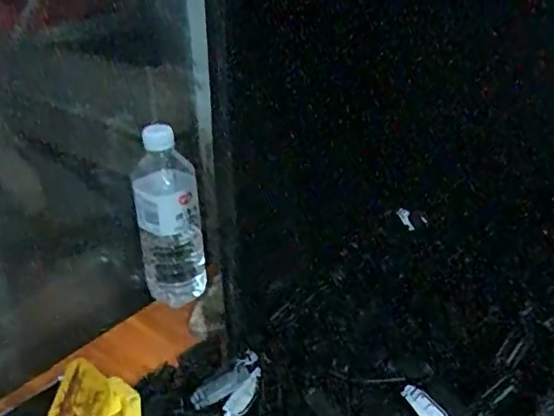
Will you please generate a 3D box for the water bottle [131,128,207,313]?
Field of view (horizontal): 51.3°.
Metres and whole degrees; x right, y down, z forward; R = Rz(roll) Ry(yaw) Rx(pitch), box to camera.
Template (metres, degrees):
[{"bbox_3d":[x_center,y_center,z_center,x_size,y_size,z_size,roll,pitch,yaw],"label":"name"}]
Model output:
[{"bbox_3d":[-0.125,0.010,0.663,0.070,0.201,0.055,-10,30,-16],"label":"water bottle"}]

